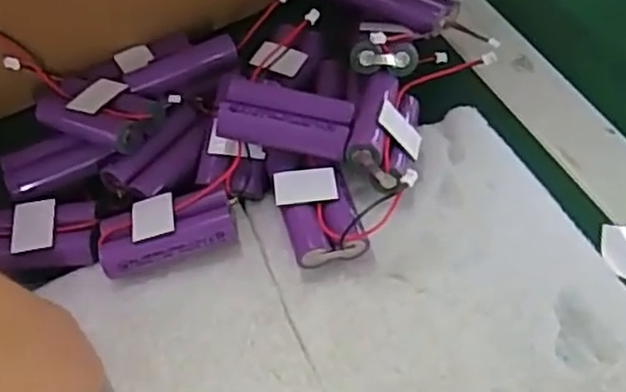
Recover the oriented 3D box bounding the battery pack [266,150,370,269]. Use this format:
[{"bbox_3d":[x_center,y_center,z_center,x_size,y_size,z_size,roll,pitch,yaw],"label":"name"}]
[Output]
[{"bbox_3d":[0.000,0.002,0.360,0.034,0.024,0.064,-17,54,-8],"label":"battery pack"}]

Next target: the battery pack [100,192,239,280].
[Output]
[{"bbox_3d":[-0.073,0.016,0.358,0.065,0.020,0.035,-16,54,-7],"label":"battery pack"}]

